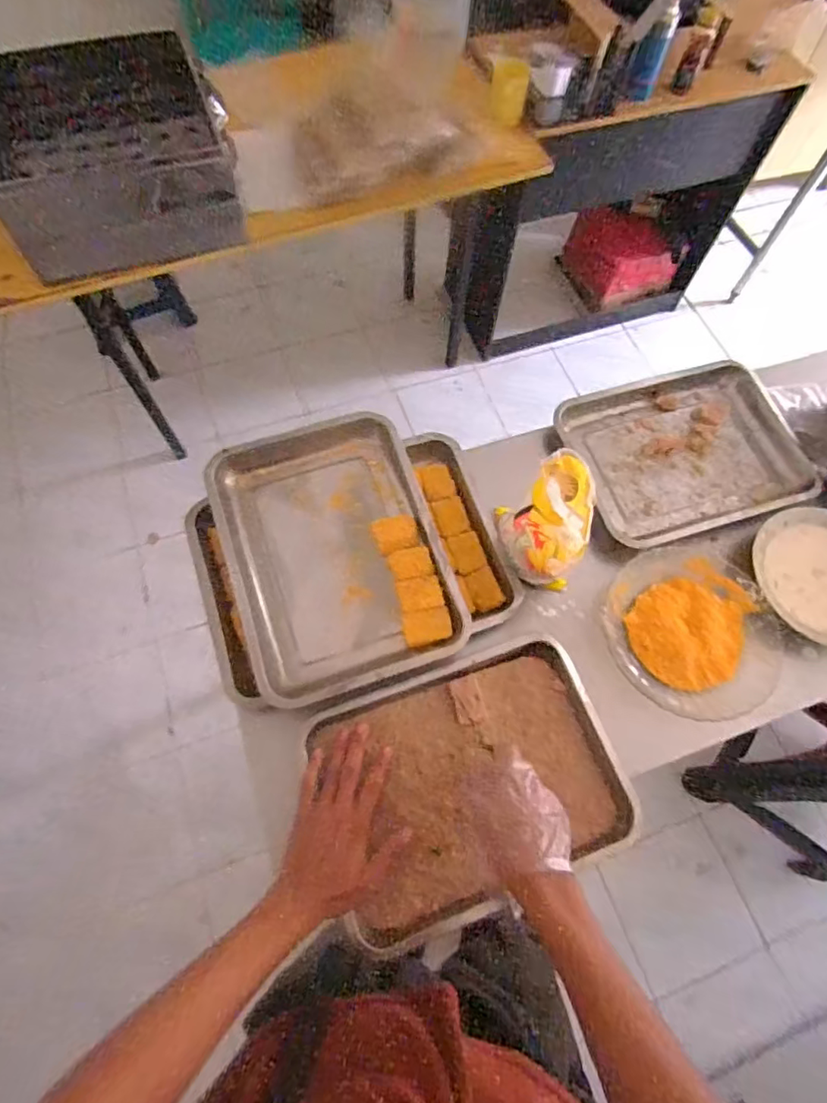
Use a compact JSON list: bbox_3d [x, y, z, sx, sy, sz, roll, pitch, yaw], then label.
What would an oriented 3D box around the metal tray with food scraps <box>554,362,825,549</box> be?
[{"bbox_3d":[0.401,-0.150,0.819,0.334,0.038,0.258,-16,69,-9],"label":"metal tray with food scraps"}]

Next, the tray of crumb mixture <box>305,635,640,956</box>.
[{"bbox_3d":[0.068,0.256,0.619,0.323,0.032,0.248,-20,69,-10],"label":"tray of crumb mixture"}]

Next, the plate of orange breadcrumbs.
[{"bbox_3d":[0.357,0.098,0.697,0.203,0.022,0.215,1,67,-2],"label":"plate of orange breadcrumbs"}]

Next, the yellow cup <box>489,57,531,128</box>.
[{"bbox_3d":[0.210,-1.014,1.202,0.077,0.088,0.073,1,67,-2],"label":"yellow cup"}]

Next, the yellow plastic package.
[{"bbox_3d":[0.162,-0.031,0.664,0.087,0.154,0.117,-5,67,-5],"label":"yellow plastic package"}]

